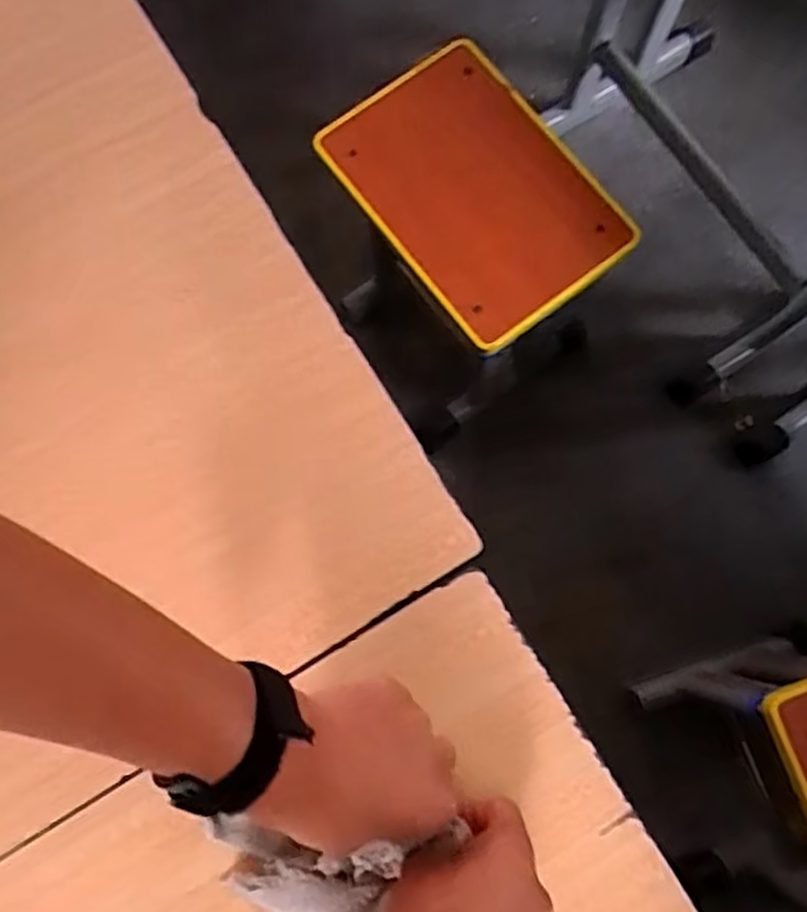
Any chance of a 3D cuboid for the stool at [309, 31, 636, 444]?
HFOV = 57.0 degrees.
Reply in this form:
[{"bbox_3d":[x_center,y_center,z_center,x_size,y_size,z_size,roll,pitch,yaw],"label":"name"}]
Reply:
[{"bbox_3d":[0.066,-0.256,1.059,0.272,0.440,0.339,-37,80,-7],"label":"stool"}]

